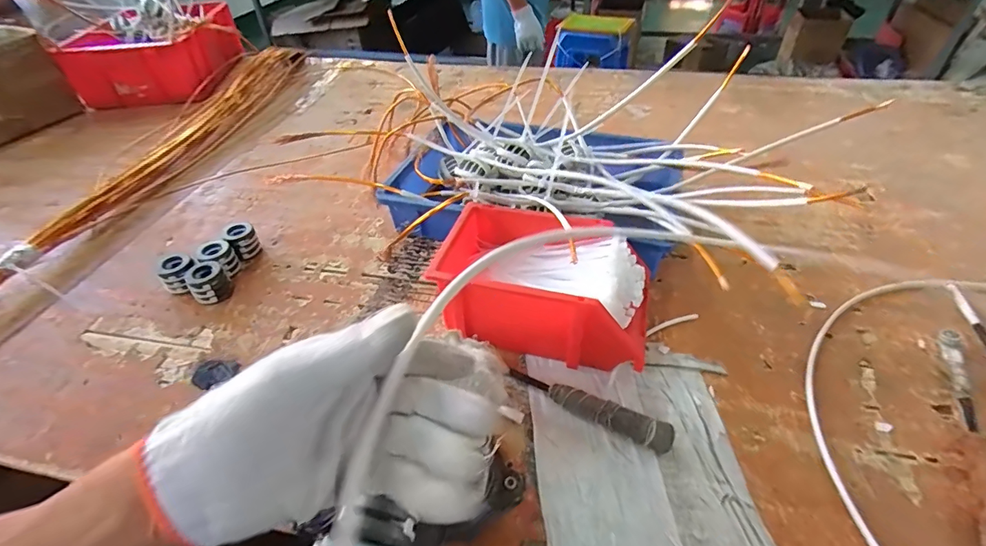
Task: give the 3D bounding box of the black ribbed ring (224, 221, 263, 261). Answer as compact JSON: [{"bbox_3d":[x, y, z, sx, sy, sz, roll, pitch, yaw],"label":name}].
[{"bbox_3d":[-0.385,-0.047,0.715,0.044,0.049,0.046,-1,42,1],"label":"black ribbed ring"}]

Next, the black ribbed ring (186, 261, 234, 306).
[{"bbox_3d":[-0.395,0.014,0.646,0.046,0.039,0.046,-1,42,1],"label":"black ribbed ring"}]

